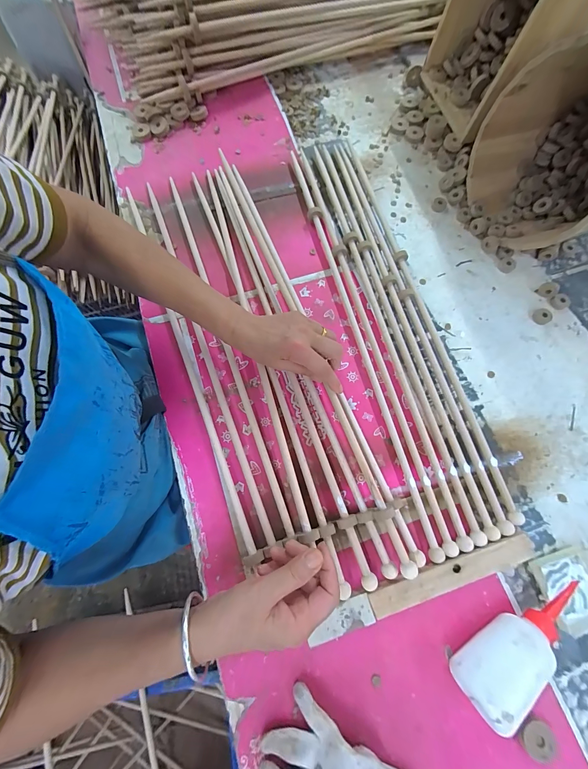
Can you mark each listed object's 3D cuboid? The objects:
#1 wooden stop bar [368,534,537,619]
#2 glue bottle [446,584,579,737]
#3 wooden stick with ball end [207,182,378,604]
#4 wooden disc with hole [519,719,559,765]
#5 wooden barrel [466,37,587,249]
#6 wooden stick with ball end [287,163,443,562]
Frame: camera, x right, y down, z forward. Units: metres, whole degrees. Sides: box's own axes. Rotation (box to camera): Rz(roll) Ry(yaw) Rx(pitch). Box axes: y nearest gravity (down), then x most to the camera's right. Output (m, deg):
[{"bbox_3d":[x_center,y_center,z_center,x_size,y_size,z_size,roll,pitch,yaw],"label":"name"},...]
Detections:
[{"bbox_3d":[0.189,0.227,0.347,0.205,0.021,0.030,-17,74,-5],"label":"wooden stop bar"},{"bbox_3d":[0.247,0.282,0.313,0.164,0.062,0.053,-30,76,-8],"label":"glue bottle"},{"bbox_3d":[-0.026,-0.069,0.436,0.015,0.022,0.698,-19,74,-6],"label":"wooden stick with ball end"},{"bbox_3d":[0.266,0.387,0.309,0.034,0.009,0.034,0,73,0],"label":"wooden disc with hole"},{"bbox_3d":[0.436,-0.352,0.423,0.226,0.225,0.228,-25,75,-7],"label":"wooden barrel"},{"bbox_3d":[0.096,-0.101,0.448,0.019,0.020,0.684,-14,74,-4],"label":"wooden stick with ball end"}]

